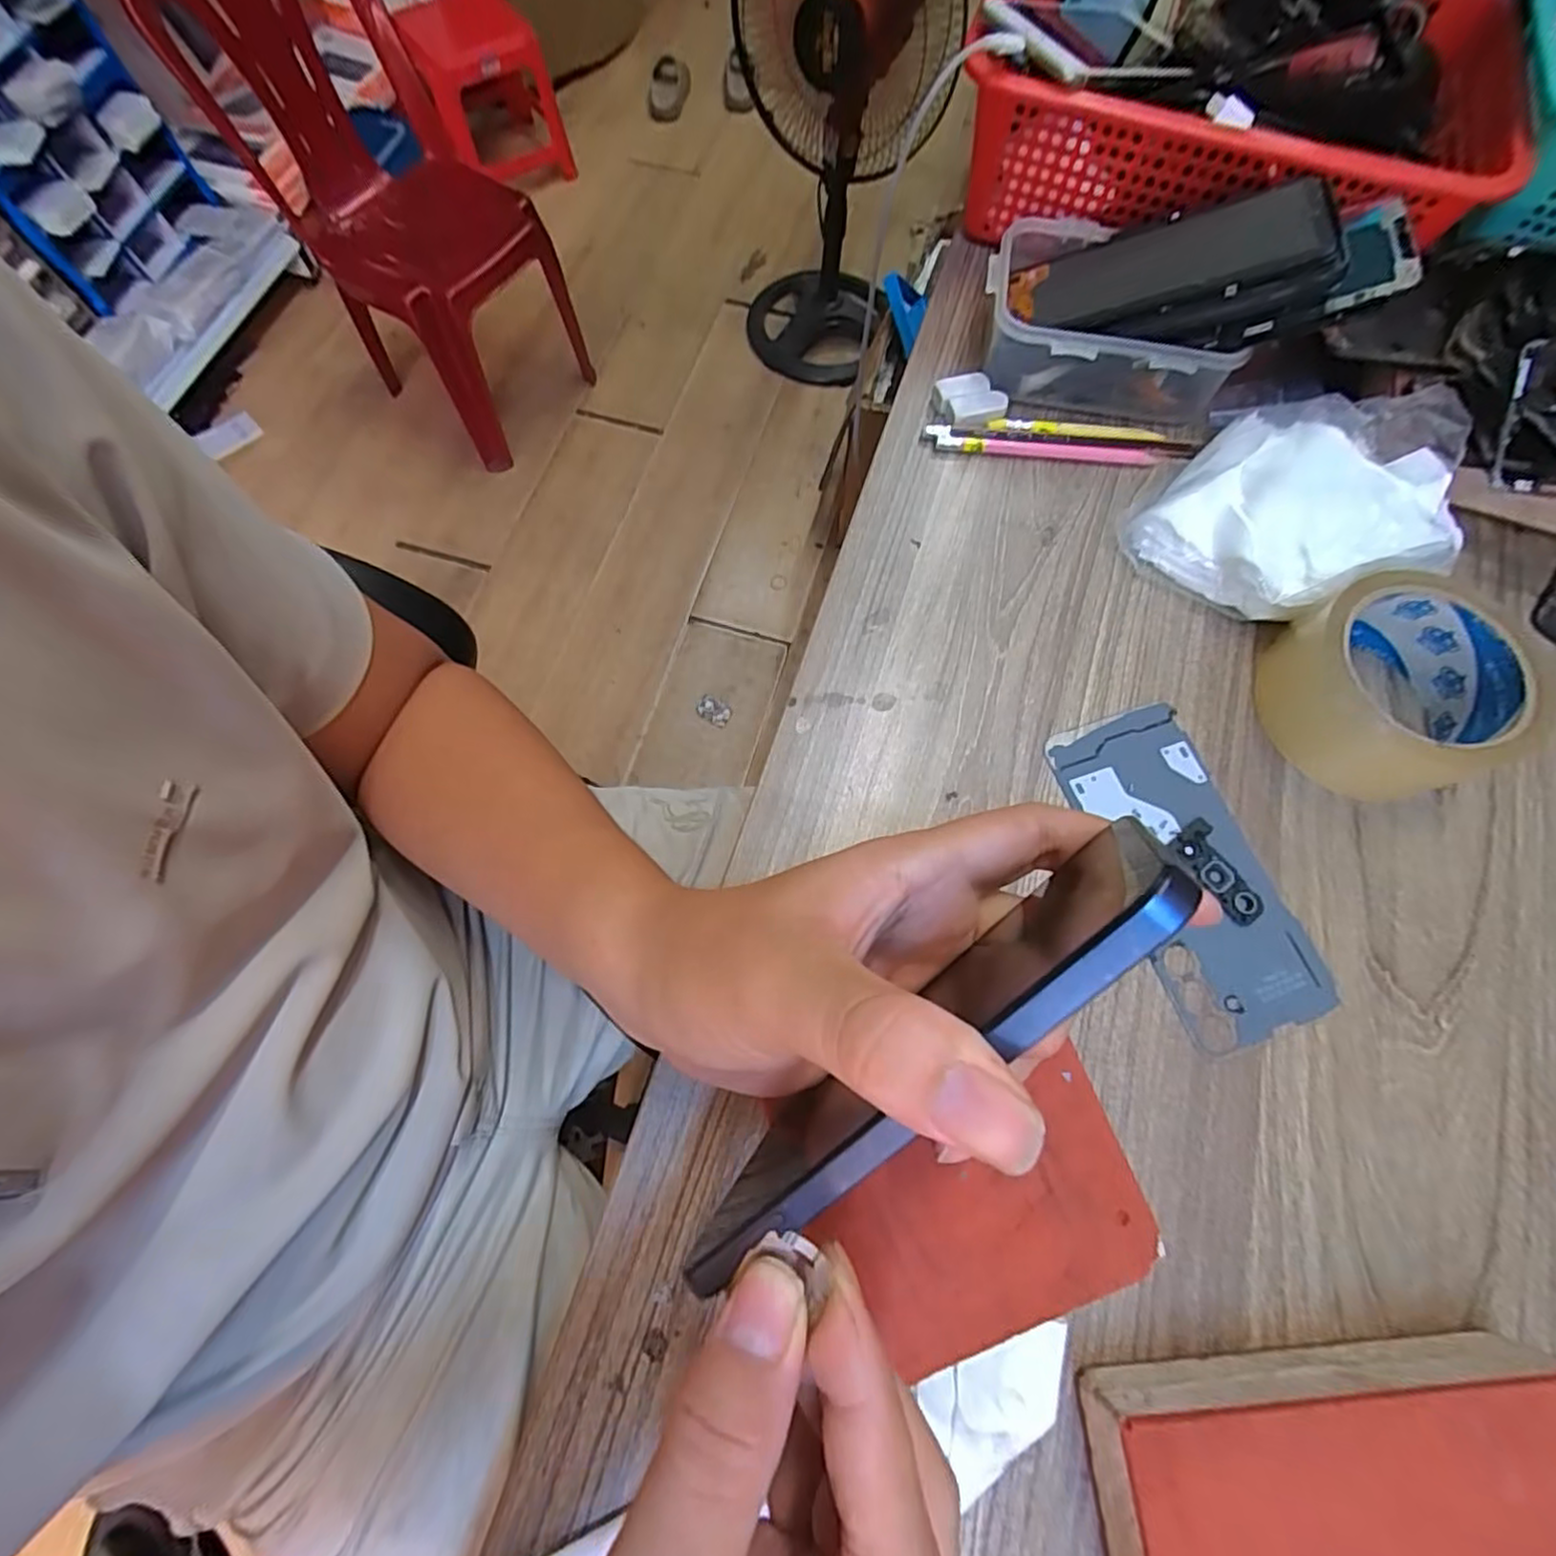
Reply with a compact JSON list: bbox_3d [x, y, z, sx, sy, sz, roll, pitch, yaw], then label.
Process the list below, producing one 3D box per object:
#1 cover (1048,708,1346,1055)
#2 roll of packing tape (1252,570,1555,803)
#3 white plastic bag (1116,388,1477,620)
[{"bbox_3d":[0.187,0.041,0.312,0.068,0.004,0.151,-17,72,-8],"label":"cover"},{"bbox_3d":[0.290,-0.040,0.320,0.092,0.052,0.094,1,70,-2],"label":"roll of packing tape"},{"bbox_3d":[0.275,-0.143,0.358,0.138,0.052,0.130,35,73,10],"label":"white plastic bag"}]

